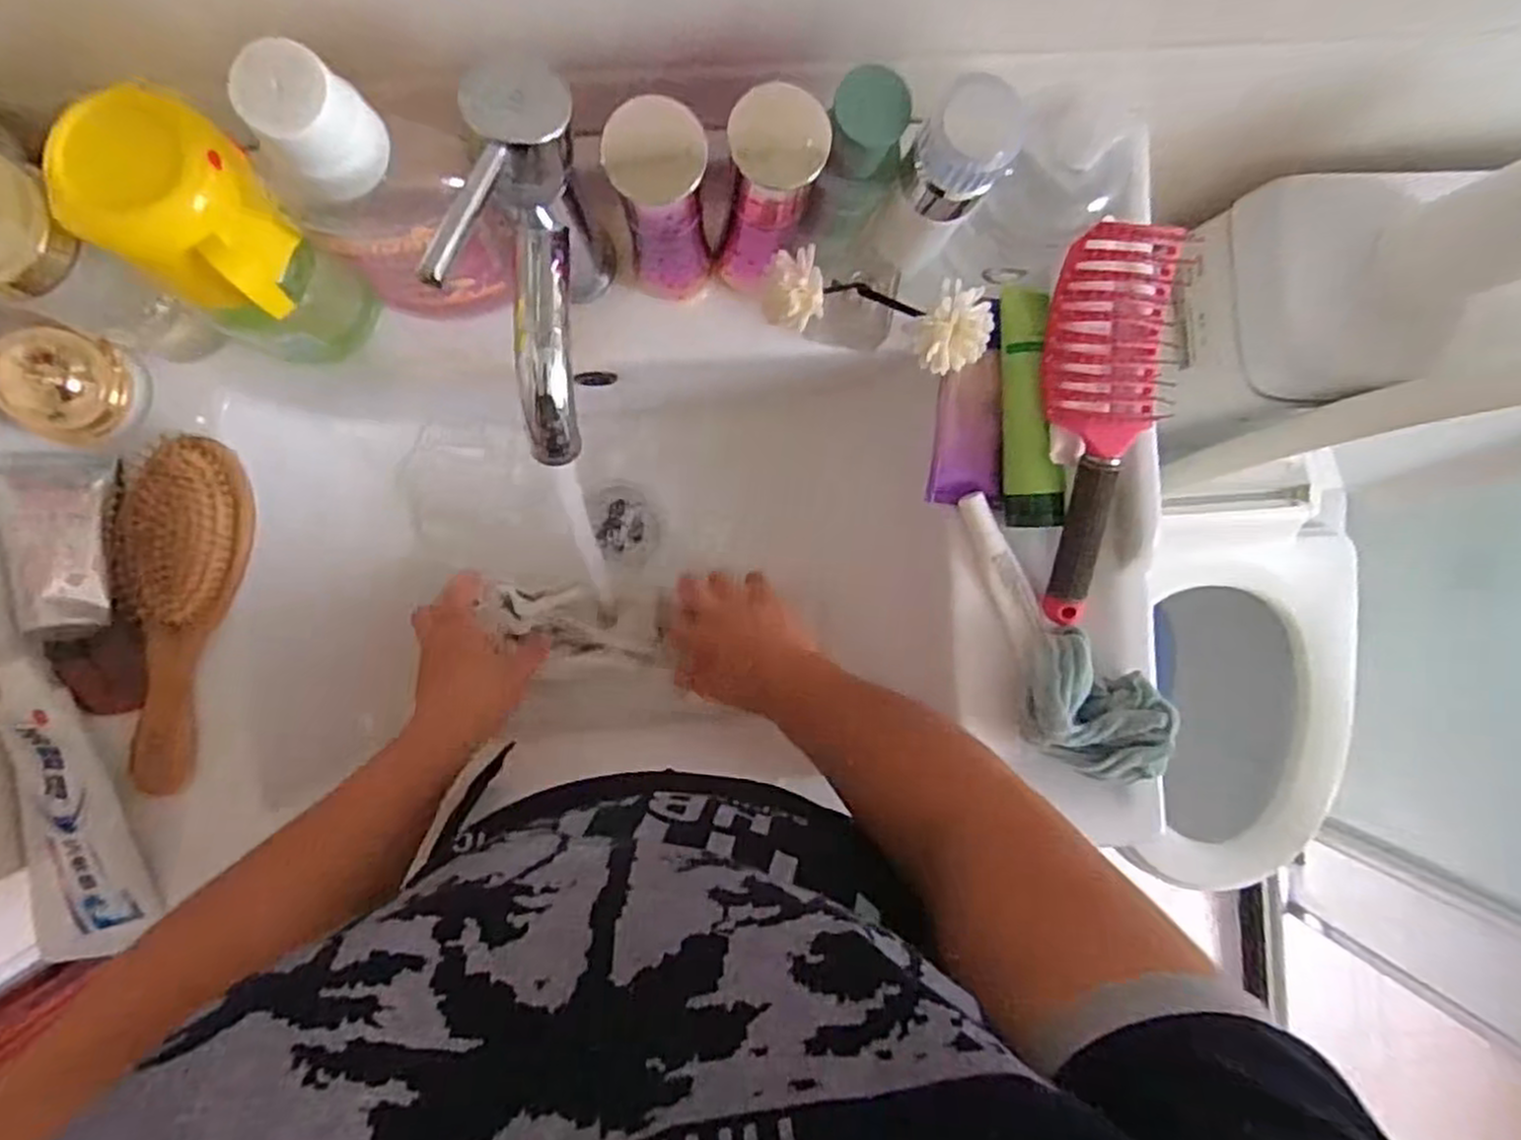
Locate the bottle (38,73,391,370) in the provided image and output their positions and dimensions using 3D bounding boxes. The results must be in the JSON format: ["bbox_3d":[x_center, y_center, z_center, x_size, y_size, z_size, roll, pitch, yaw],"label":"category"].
[{"bbox_3d":[-0.260,-0.160,0.404,0.077,0.161,0.076,0,92,-4],"label":"bottle"}]

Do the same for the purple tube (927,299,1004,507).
[{"bbox_3d":[0.140,-0.106,0.512,0.046,0.026,0.123,3,92,-4],"label":"purple tube"}]

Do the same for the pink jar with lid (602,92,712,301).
[{"bbox_3d":[-0.051,-0.189,0.423,0.047,0.160,0.044,-23,94,-3],"label":"pink jar with lid"}]

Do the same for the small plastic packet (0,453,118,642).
[{"bbox_3d":[-0.411,-0.018,0.457,0.055,0.033,0.110,-15,81,-3],"label":"small plastic packet"}]

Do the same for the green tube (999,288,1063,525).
[{"bbox_3d":[0.170,-0.101,0.497,0.028,0.030,0.148,-8,93,-4],"label":"green tube"}]

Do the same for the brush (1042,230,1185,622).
[{"bbox_3d":[0.206,-0.084,0.482,0.077,0.054,0.237,6,92,-4],"label":"brush"}]

